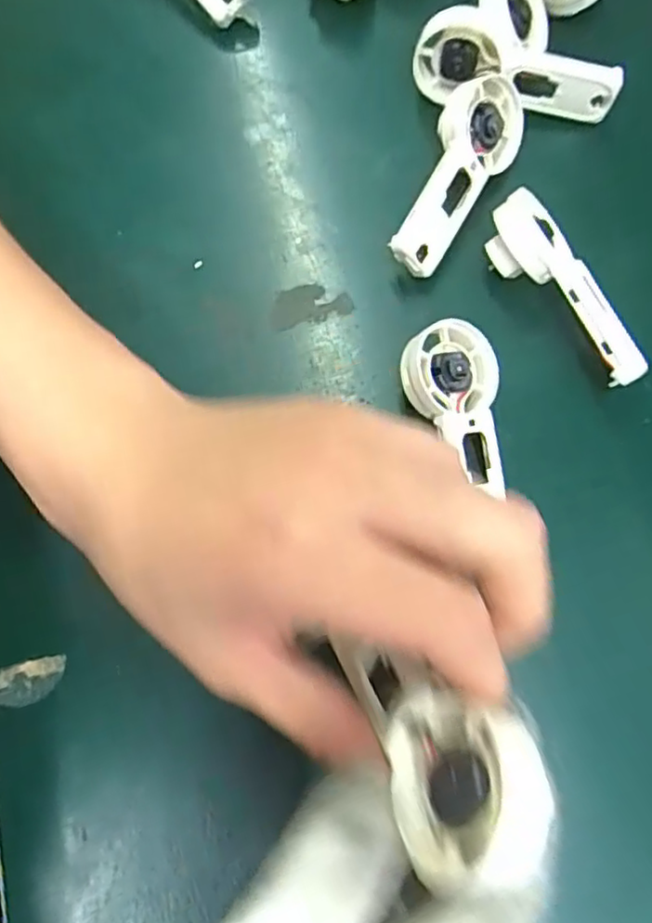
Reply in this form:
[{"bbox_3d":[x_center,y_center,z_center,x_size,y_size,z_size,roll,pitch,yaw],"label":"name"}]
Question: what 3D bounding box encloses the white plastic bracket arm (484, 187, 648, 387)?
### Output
[{"bbox_3d":[0.100,-0.069,0.278,0.025,0.028,0.089,-35,78,-7],"label":"white plastic bracket arm"}]

